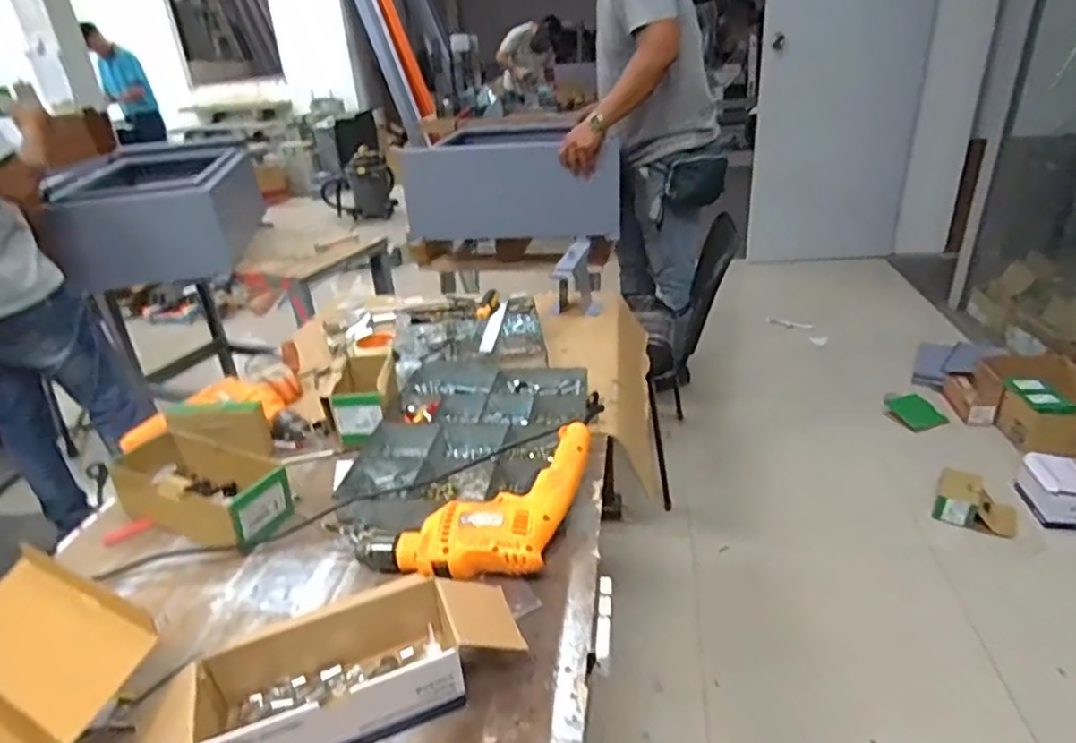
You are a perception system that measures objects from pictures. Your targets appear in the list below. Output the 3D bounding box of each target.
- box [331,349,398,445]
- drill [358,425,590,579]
[{"bbox_3d":[-0.286,0.034,1.076,0.097,0.080,0.199,-12,28,-3],"label":"box"},{"bbox_3d":[-0.058,0.180,0.764,0.313,0.060,0.143,-25,34,-7],"label":"drill"}]

